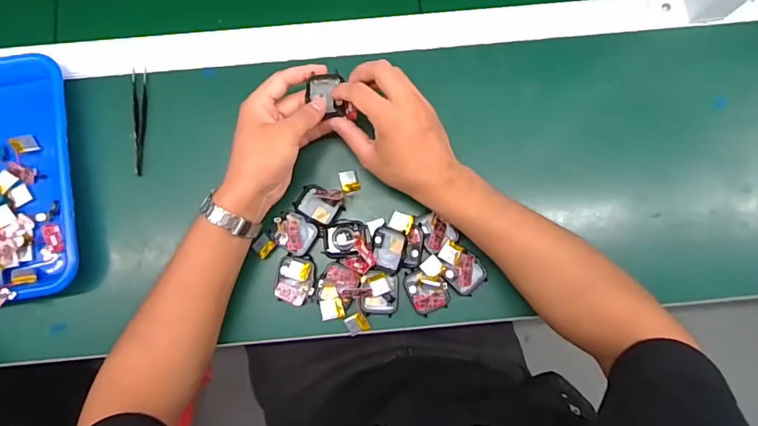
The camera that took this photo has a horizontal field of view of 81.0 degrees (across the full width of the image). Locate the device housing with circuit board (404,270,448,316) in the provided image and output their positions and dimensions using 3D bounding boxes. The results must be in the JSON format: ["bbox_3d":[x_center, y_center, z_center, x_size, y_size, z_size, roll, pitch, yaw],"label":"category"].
[{"bbox_3d":[0.050,0.080,0.446,0.040,0.014,0.043,-20,83,-2],"label":"device housing with circuit board"}]

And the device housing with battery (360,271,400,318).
[{"bbox_3d":[0.001,0.081,0.448,0.037,0.018,0.042,4,83,1],"label":"device housing with battery"}]

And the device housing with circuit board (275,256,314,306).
[{"bbox_3d":[-0.085,0.068,0.452,0.038,0.010,0.047,7,83,2],"label":"device housing with circuit board"}]

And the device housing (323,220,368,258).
[{"bbox_3d":[-0.035,0.026,0.456,0.044,0.011,0.037,-2,83,1],"label":"device housing"}]

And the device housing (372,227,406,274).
[{"bbox_3d":[0.009,0.038,0.448,0.033,0.015,0.045,10,83,2],"label":"device housing"}]

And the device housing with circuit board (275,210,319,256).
[{"bbox_3d":[-0.087,0.020,0.458,0.044,0.011,0.040,24,84,4],"label":"device housing with circuit board"}]

